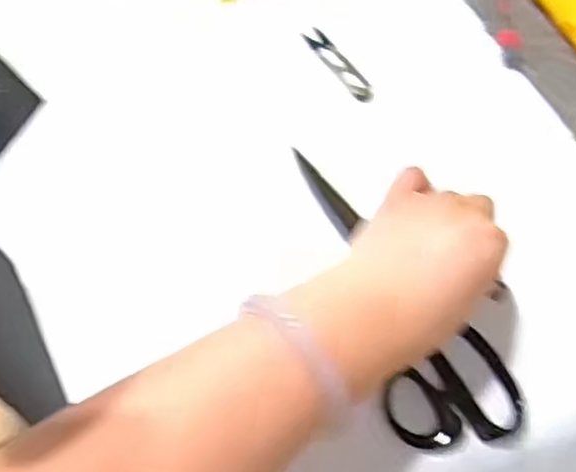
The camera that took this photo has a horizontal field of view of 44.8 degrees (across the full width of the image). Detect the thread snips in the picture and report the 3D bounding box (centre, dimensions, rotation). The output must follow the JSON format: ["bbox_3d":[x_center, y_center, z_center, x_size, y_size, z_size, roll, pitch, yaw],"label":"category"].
[{"bbox_3d":[0.042,-0.147,0.593,0.020,0.007,0.097,-25,59,-13],"label":"thread snips"}]

